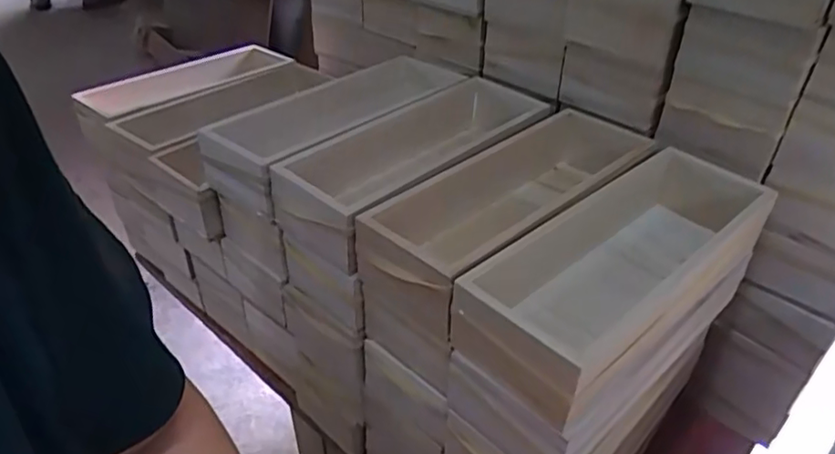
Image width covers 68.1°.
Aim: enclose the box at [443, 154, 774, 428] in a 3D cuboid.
[{"bbox_3d":[0.168,0.024,0.483,0.298,0.061,0.102,-29,44,-34],"label":"box"}]

